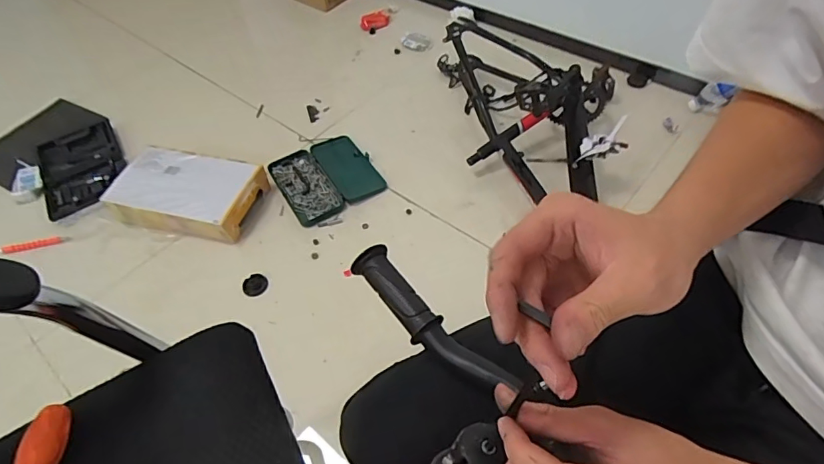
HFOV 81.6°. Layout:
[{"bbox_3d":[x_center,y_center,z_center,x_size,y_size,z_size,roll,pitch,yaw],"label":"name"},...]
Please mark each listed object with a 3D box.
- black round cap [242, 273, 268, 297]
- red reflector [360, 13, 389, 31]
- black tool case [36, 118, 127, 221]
[{"bbox_3d":[-0.353,0.117,1.072,0.055,0.006,0.055,-3,53,4],"label":"black round cap"},{"bbox_3d":[-0.132,-0.745,1.685,0.105,0.033,0.069,-14,53,-5],"label":"red reflector"},{"bbox_3d":[-0.908,-0.169,1.314,0.206,0.044,0.340,-27,55,-14],"label":"black tool case"}]

